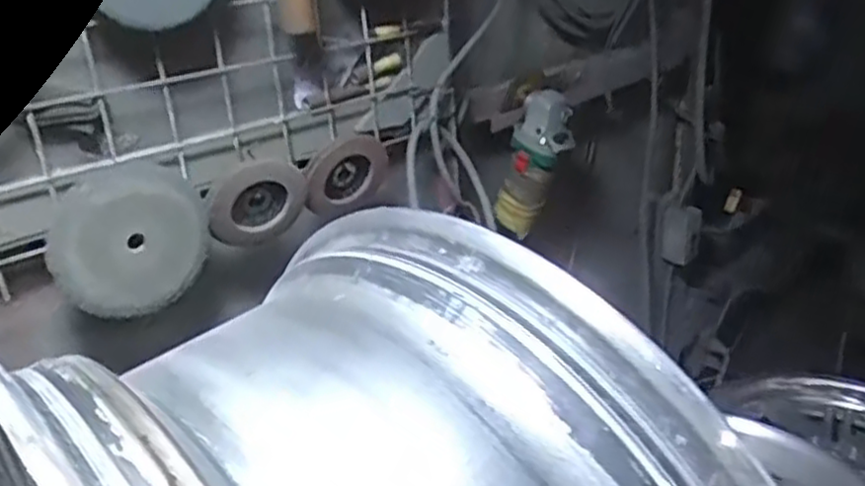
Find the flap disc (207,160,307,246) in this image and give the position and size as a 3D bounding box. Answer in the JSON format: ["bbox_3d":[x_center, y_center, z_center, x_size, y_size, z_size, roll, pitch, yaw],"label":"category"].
[{"bbox_3d":[-0.162,-0.038,0.671,0.090,0.074,0.025,-15,26,-24],"label":"flap disc"}]

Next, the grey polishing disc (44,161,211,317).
[{"bbox_3d":[-0.250,-0.004,0.604,0.126,0.119,0.016,-19,28,-31],"label":"grey polishing disc"}]

